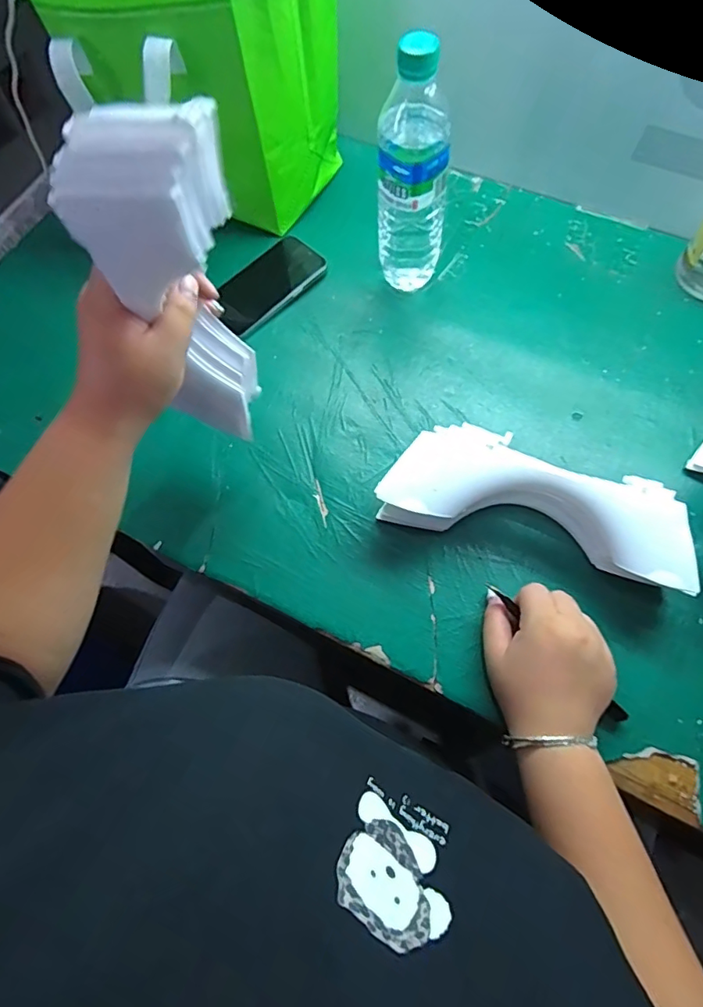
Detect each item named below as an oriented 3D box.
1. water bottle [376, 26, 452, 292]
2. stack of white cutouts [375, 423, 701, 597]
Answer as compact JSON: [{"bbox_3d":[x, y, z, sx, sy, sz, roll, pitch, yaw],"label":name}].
[{"bbox_3d":[0.059,-0.308,0.498,0.065,0.227,0.055,6,67,4],"label":"water bottle"},{"bbox_3d":[0.158,0.000,0.454,0.260,0.067,0.091,16,68,9],"label":"stack of white cutouts"}]

